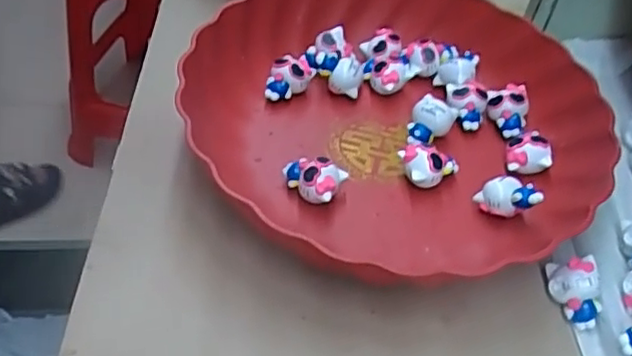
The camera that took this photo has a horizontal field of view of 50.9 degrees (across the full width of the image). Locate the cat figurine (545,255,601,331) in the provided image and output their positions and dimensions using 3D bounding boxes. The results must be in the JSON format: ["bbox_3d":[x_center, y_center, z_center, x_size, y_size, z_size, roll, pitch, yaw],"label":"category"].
[{"bbox_3d":[0.134,0.058,0.341,0.022,0.022,0.031,3,47,-4],"label":"cat figurine"}]

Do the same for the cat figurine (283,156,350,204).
[{"bbox_3d":[-0.003,0.003,0.375,0.035,0.025,0.022,11,47,3],"label":"cat figurine"}]

